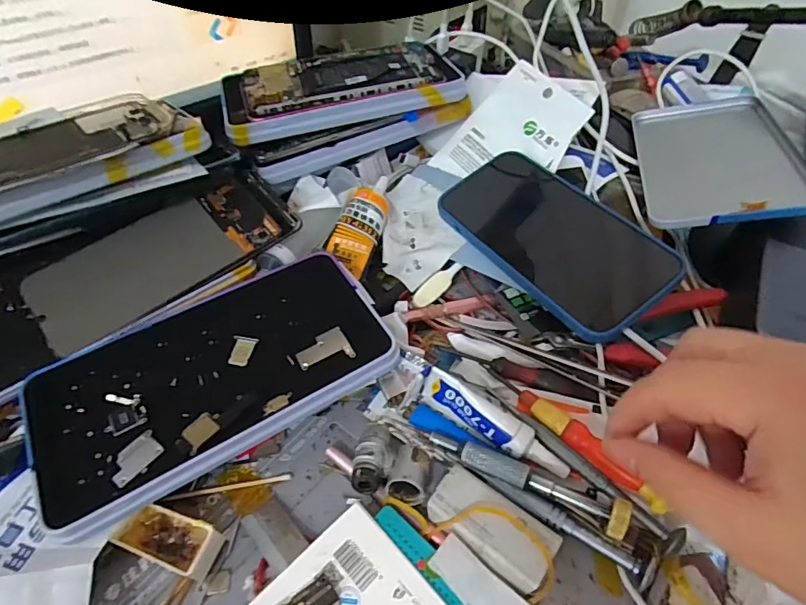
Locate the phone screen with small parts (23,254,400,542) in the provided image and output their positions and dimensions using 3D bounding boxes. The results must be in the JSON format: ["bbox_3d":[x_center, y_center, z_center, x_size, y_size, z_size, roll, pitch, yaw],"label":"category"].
[{"bbox_3d":[-0.104,0.037,0.268,0.185,0.010,0.104,-26,56,-19],"label":"phone screen with small parts"}]

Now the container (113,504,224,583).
[{"bbox_3d":[-0.112,0.114,0.229,0.045,0.019,0.021,15,50,15],"label":"container"}]

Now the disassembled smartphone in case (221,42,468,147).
[{"bbox_3d":[-0.050,-0.176,0.384,0.183,0.018,0.089,-16,60,-9],"label":"disassembled smartphone in case"}]

